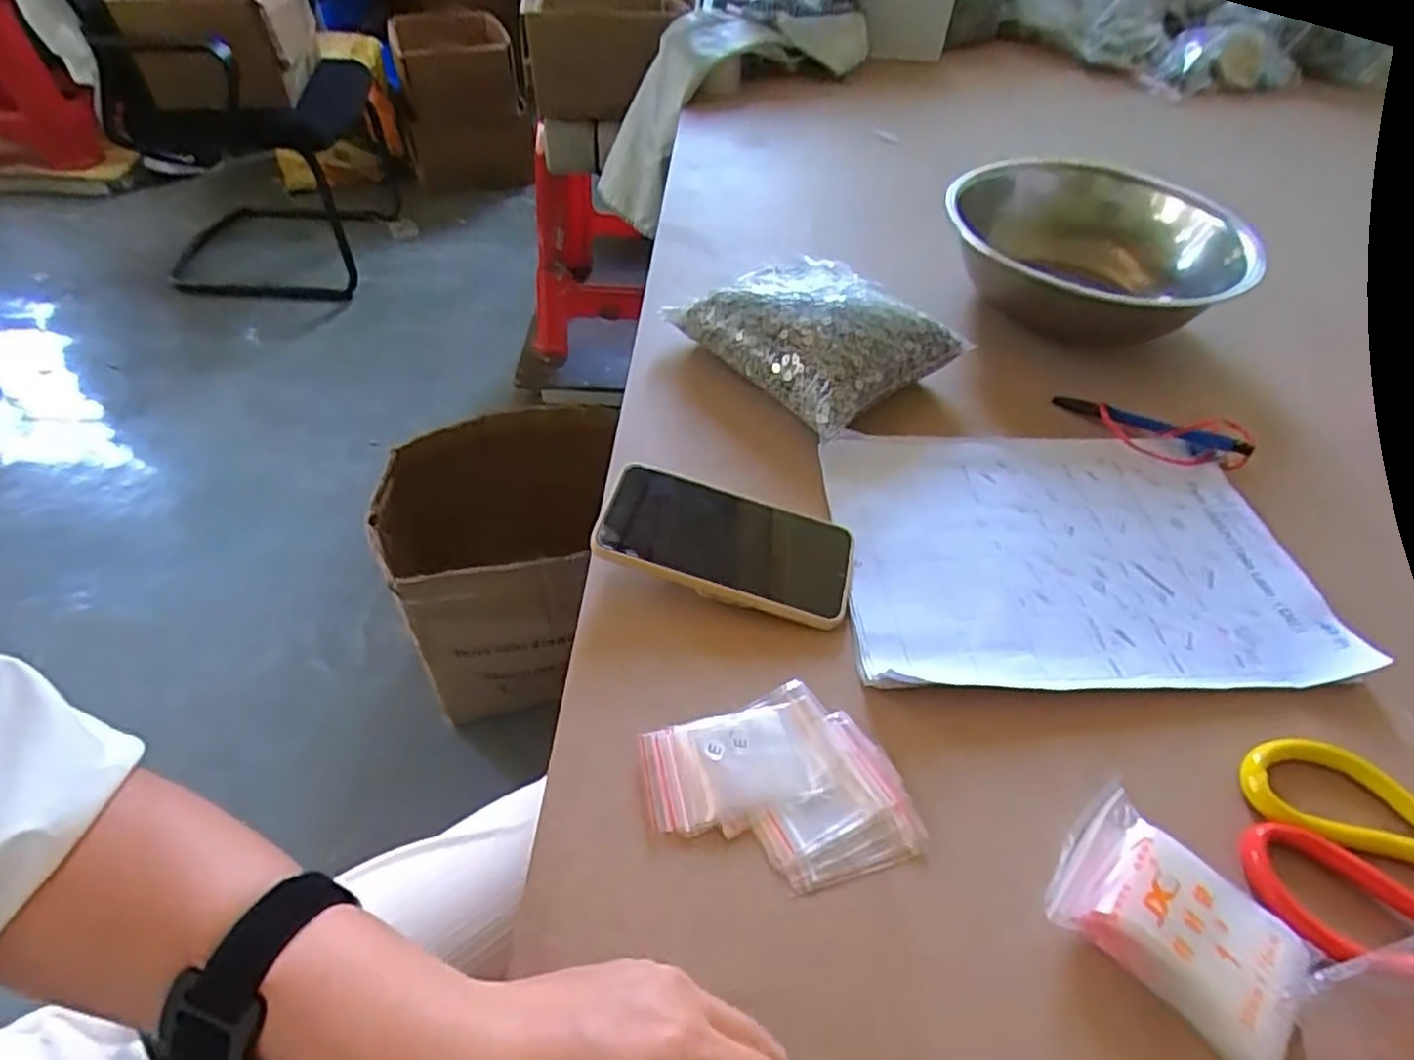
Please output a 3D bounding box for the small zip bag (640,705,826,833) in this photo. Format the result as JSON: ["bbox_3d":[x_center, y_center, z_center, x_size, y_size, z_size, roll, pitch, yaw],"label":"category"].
[{"bbox_3d":[0.011,0.122,0.372,0.086,0.004,0.052,-10,50,-11],"label":"small zip bag"}]

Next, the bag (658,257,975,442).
[{"bbox_3d":[0.084,-0.168,0.588,0.150,0.066,0.195,-31,57,-26],"label":"bag"}]

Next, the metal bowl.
[{"bbox_3d":[0.350,-0.256,0.669,0.246,0.085,0.246,1,49,-1],"label":"metal bowl"}]

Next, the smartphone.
[{"bbox_3d":[0.013,0.007,0.450,0.156,0.008,0.077,17,55,1],"label":"smartphone"}]

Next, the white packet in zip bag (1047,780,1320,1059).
[{"bbox_3d":[0.211,0.177,0.321,0.072,0.021,0.103,-35,59,-28],"label":"white packet in zip bag"}]

